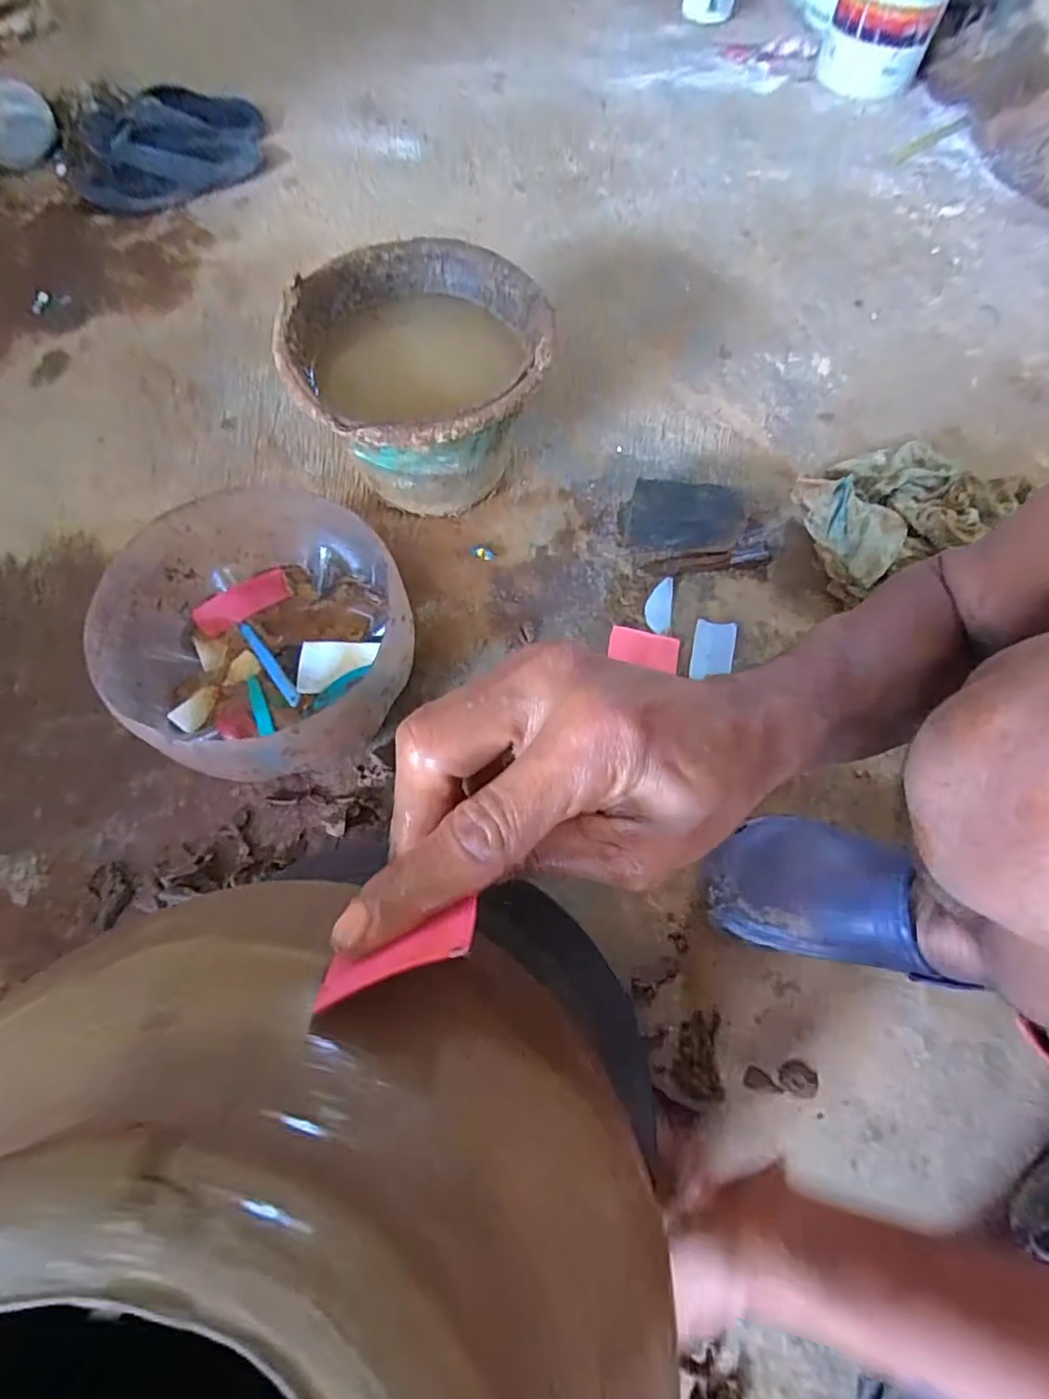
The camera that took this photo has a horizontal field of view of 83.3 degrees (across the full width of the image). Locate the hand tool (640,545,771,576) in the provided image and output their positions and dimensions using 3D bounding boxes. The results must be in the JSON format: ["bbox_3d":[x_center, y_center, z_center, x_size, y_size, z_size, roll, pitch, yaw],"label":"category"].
[{"bbox_3d":[0.204,-0.153,0.650,0.145,0.014,0.026,-10,68,-5],"label":"hand tool"}]

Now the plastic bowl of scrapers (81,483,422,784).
[{"bbox_3d":[-0.227,-0.048,0.529,0.241,0.128,0.248,0,67,-1],"label":"plastic bowl of scrapers"}]

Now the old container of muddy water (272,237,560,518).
[{"bbox_3d":[-0.101,-0.309,0.615,0.239,0.169,0.253,9,66,2],"label":"old container of muddy water"}]

